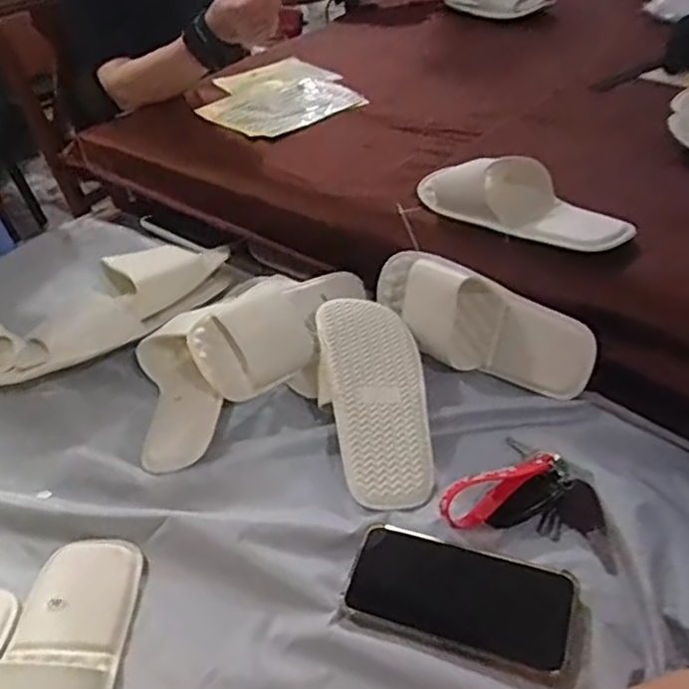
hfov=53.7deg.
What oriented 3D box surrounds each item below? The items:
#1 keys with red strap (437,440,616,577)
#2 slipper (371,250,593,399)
[{"bbox_3d":[0.160,0.118,0.574,0.132,0.035,0.110,9,42,19],"label":"keys with red strap"},{"bbox_3d":[0.133,-0.021,0.688,0.237,0.084,0.053,24,49,33],"label":"slipper"}]

